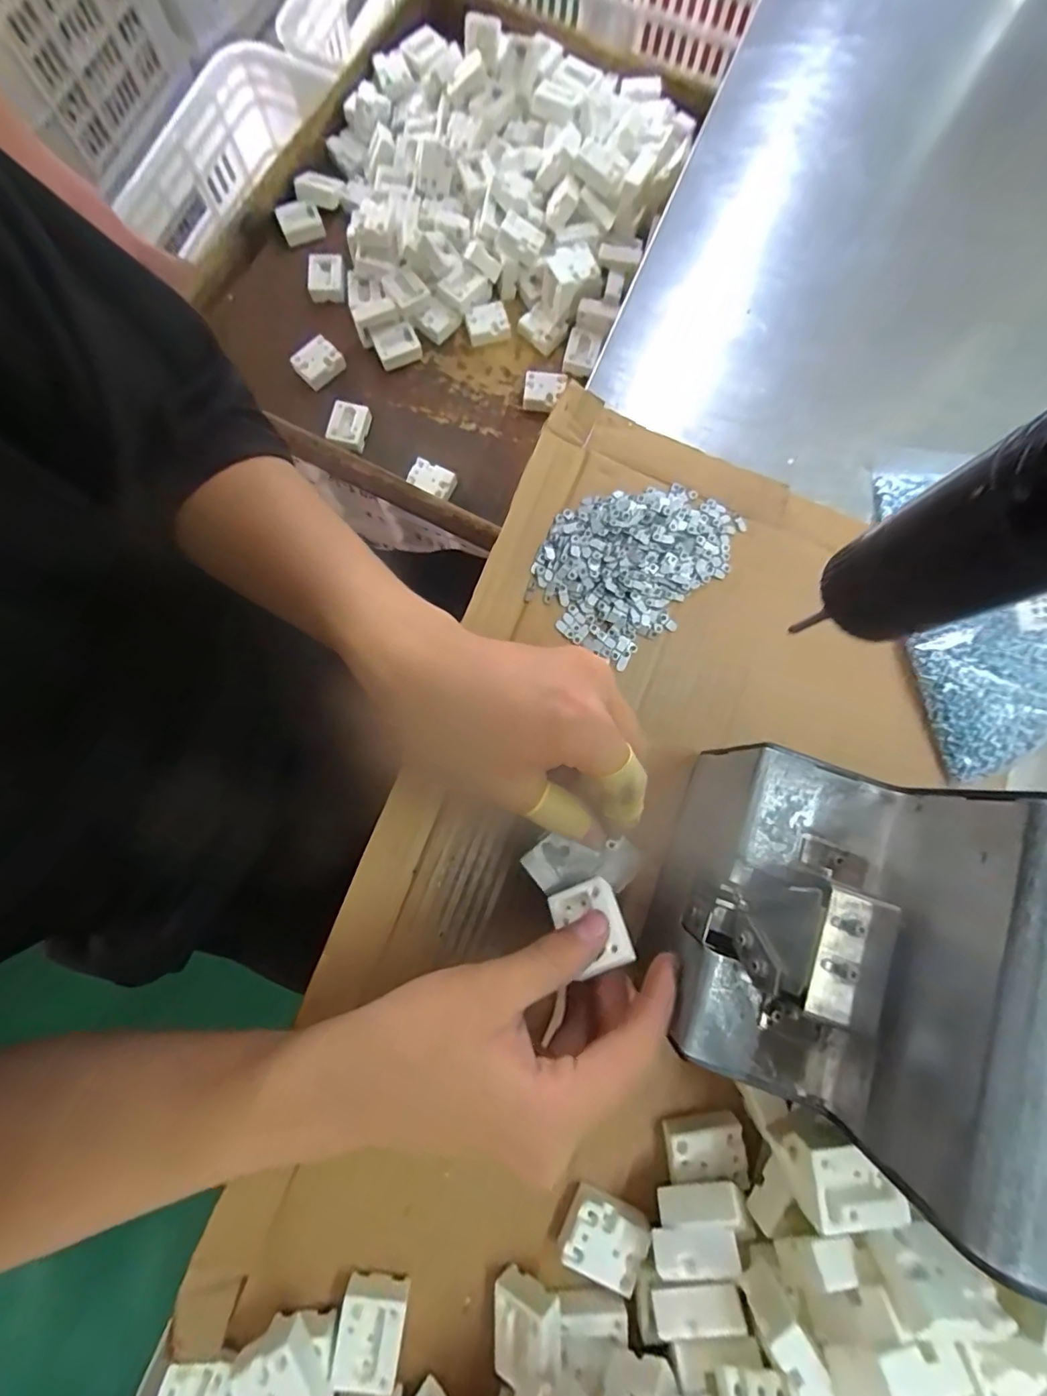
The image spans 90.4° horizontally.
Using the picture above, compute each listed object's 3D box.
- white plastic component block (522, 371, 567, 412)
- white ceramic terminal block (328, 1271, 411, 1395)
[{"bbox_3d":[0.018,-0.267,0.455,0.036,0.019,0.028,5,80,-1],"label":"white plastic component block"},{"bbox_3d":[-0.069,0.287,0.235,0.028,0.011,0.037,9,80,0],"label":"white ceramic terminal block"}]

